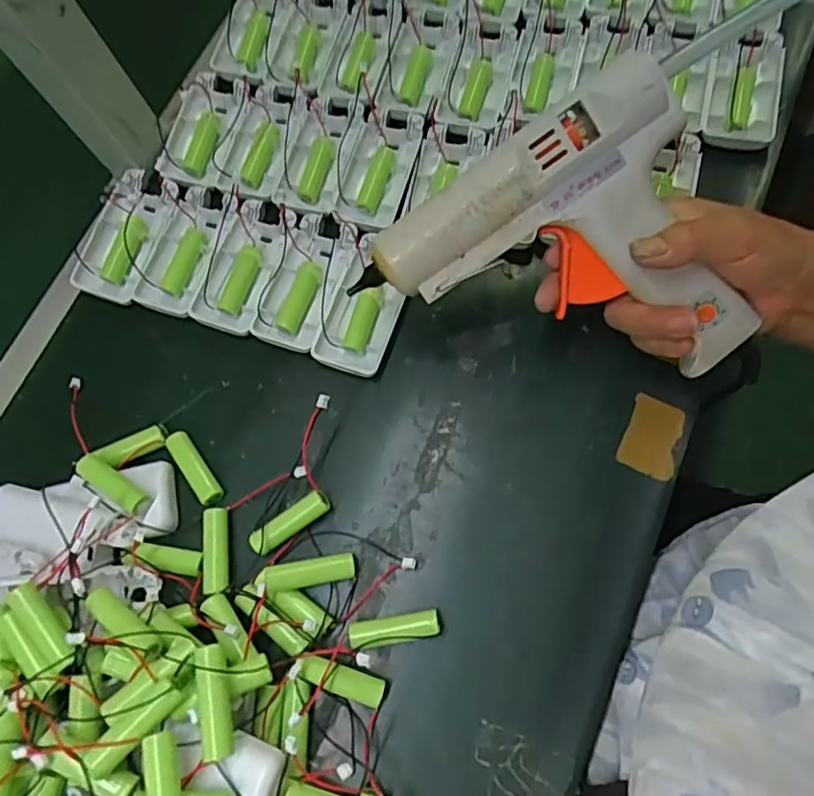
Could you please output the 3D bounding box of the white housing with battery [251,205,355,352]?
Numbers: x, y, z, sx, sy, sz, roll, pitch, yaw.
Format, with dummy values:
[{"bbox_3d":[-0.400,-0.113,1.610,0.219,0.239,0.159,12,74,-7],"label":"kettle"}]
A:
[{"bbox_3d":[-0.070,-0.079,0.407,0.053,0.031,0.093,11,72,10],"label":"white housing with battery"}]

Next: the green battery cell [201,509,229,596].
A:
[{"bbox_3d":[-0.110,0.087,0.356,0.016,0.011,0.048,-10,70,3],"label":"green battery cell"}]

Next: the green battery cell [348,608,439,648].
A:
[{"bbox_3d":[-0.007,0.125,0.338,0.049,0.013,0.014,-9,70,3],"label":"green battery cell"}]

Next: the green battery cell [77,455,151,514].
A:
[{"bbox_3d":[-0.174,0.051,0.368,0.049,0.016,0.014,31,76,16],"label":"green battery cell"}]

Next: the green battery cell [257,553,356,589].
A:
[{"bbox_3d":[-0.056,0.097,0.348,0.054,0.018,0.014,-10,70,3],"label":"green battery cell"}]

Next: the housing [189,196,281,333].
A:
[{"bbox_3d":[-0.112,-0.090,0.414,0.043,0.027,0.091,9,72,10],"label":"housing"}]

